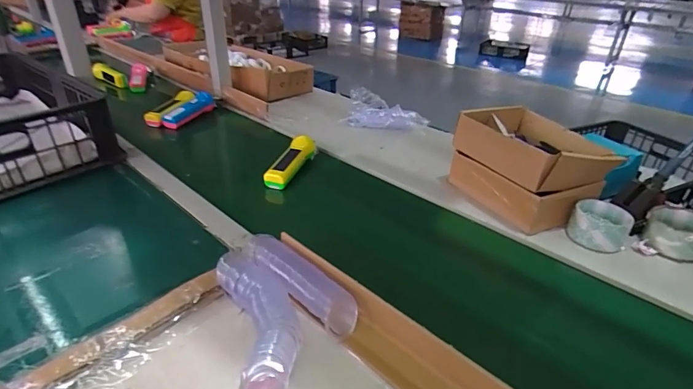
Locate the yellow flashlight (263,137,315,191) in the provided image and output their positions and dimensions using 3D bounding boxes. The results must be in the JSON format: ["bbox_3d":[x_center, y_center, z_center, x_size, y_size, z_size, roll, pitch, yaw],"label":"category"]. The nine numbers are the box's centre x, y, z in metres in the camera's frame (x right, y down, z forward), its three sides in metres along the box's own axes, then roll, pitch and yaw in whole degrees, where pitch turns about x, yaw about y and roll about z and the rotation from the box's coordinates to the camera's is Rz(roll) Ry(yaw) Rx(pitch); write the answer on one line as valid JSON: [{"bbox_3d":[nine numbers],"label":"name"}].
[{"bbox_3d":[-0.115,-0.065,0.815,0.048,0.049,0.143,12,32,16],"label":"yellow flashlight"}]

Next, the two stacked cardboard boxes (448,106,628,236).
[{"bbox_3d":[0.339,-0.059,0.747,0.220,0.141,0.231,-13,34,-25],"label":"two stacked cardboard boxes"}]

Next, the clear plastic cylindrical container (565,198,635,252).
[{"bbox_3d":[0.413,0.051,0.655,0.083,0.051,0.089,2,30,-1],"label":"clear plastic cylindrical container"}]

